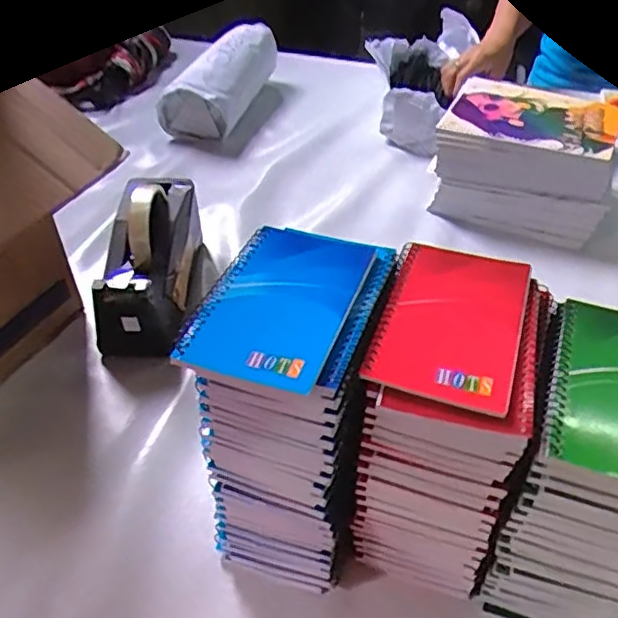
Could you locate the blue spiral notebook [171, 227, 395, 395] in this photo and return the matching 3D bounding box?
[{"bbox_3d":[-0.010,-0.006,0.376,0.092,0.016,0.129,13,46,16],"label":"blue spiral notebook"}]

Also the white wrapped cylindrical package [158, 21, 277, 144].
[{"bbox_3d":[-0.148,-0.366,1.008,0.109,0.087,0.276,11,46,15],"label":"white wrapped cylindrical package"}]

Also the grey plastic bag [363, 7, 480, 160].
[{"bbox_3d":[0.170,-0.373,1.004,0.132,0.118,0.302,15,47,18],"label":"grey plastic bag"}]

